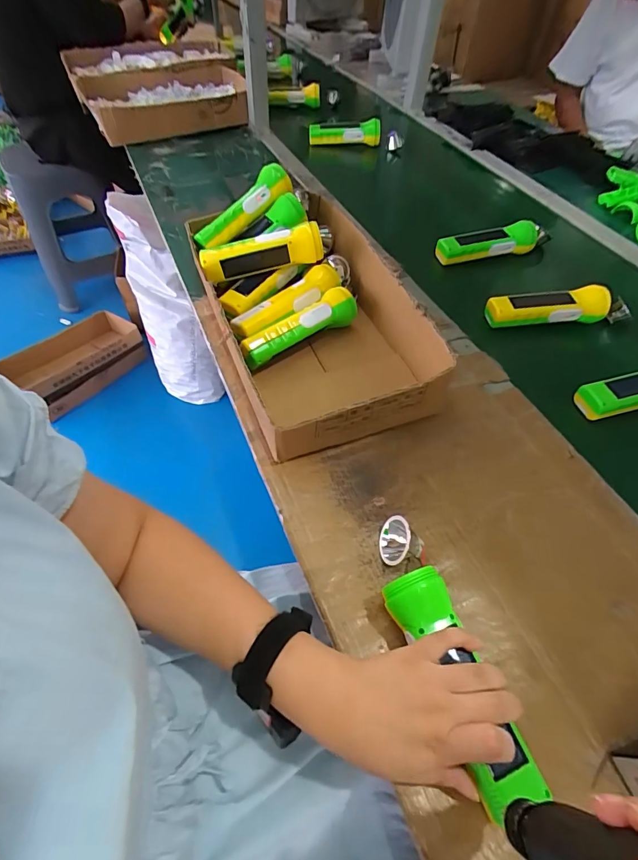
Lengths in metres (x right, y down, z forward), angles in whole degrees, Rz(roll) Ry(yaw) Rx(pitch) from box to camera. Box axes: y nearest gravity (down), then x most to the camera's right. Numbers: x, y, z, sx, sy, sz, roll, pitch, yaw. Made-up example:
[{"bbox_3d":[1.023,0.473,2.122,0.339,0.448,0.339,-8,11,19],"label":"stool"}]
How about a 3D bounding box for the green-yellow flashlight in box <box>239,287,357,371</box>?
[{"bbox_3d":[-0.024,-0.130,0.541,0.167,0.051,0.041,-30,60,-23],"label":"green-yellow flashlight in box"}]

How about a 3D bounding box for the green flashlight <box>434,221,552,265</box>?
[{"bbox_3d":[0.297,-0.319,0.720,0.194,0.053,0.038,-10,54,-10],"label":"green flashlight"}]

